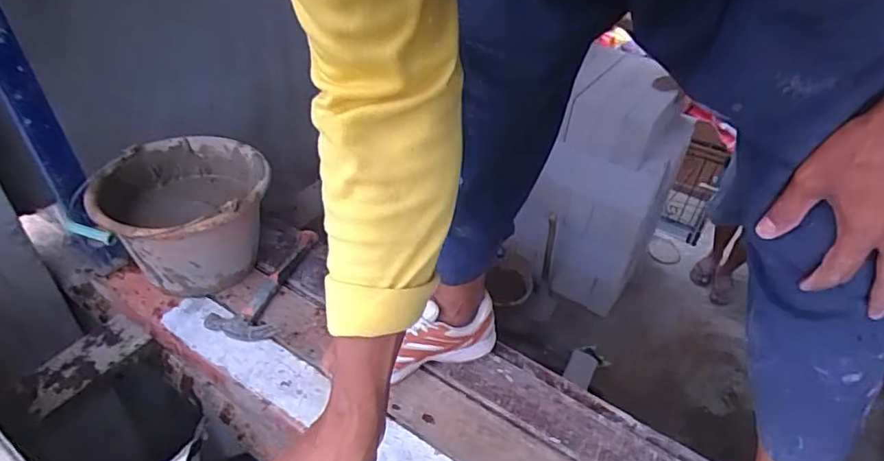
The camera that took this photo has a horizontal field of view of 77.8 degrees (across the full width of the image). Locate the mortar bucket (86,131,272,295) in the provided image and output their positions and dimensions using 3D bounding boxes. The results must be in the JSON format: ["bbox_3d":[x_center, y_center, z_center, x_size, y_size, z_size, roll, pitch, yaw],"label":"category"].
[{"bbox_3d":[-0.444,-0.020,0.971,0.265,0.186,0.265,3,40,-3],"label":"mortar bucket"}]

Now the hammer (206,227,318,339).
[{"bbox_3d":[-0.302,0.083,0.995,0.106,0.026,0.289,13,41,9],"label":"hammer"}]

